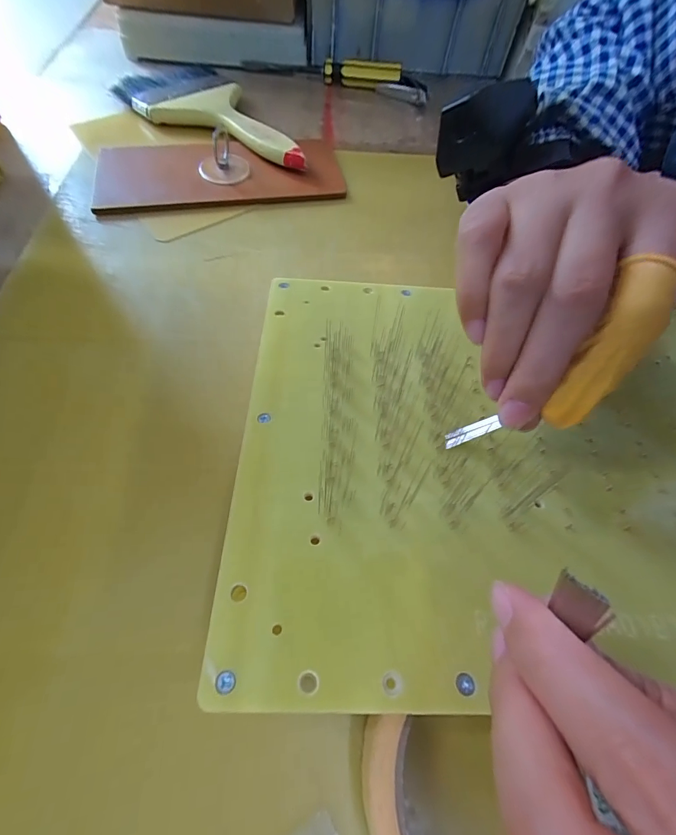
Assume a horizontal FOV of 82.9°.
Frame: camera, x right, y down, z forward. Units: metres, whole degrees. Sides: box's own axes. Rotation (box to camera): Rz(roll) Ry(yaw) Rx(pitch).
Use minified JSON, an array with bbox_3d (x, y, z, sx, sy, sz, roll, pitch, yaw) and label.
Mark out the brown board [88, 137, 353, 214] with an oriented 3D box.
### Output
[{"bbox_3d":[-0.093,-0.202,0.314,0.189,0.010,0.093,-6,62,-7],"label":"brown board"}]

